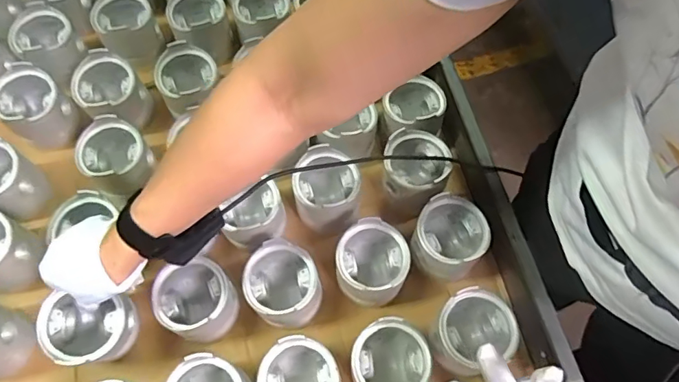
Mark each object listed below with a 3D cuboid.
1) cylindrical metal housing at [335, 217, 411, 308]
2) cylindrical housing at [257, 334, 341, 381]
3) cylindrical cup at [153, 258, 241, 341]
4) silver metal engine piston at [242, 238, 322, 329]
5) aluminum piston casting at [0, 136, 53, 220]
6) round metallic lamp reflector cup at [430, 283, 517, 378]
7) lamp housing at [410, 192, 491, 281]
[{"bbox_3d":[0.039,0.089,0.601,0.083,0.075,0.084,0,64,0],"label":"cylindrical metal housing"},{"bbox_3d":[-0.043,0.211,0.543,0.082,0.073,0.083,0,64,0],"label":"cylindrical housing"},{"bbox_3d":[-0.168,0.128,0.582,0.086,0.073,0.082,0,64,0],"label":"cylindrical cup"},{"bbox_3d":[-0.068,0.112,0.593,0.081,0.074,0.083,0,64,0],"label":"silver metal engine piston"},{"bbox_3d":[-0.450,-0.011,0.659,0.080,0.093,0.082,0,64,0],"label":"aluminum piston casting"},{"bbox_3d":[0.147,0.161,0.561,0.084,0.069,0.078,-39,70,-17],"label":"round metallic lamp reflector cup"},{"bbox_3d":[0.133,0.060,0.615,0.084,0.083,0.085,37,69,16],"label":"lamp housing"}]

